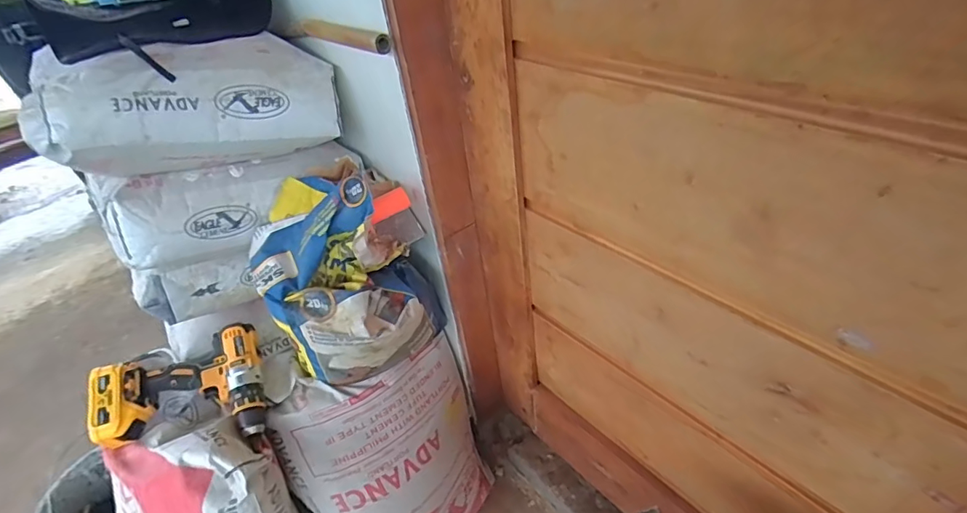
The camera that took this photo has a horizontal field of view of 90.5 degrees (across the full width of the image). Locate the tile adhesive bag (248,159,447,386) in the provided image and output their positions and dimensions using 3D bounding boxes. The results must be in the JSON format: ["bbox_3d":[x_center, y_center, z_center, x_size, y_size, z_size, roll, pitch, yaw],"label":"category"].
[{"bbox_3d":[-0.214,0.035,0.757,0.234,0.298,0.221,5,39,14],"label":"tile adhesive bag"}]

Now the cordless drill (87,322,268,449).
[{"bbox_3d":[-0.470,0.221,0.758,0.232,0.080,0.178,-12,67,-21],"label":"cordless drill"}]

